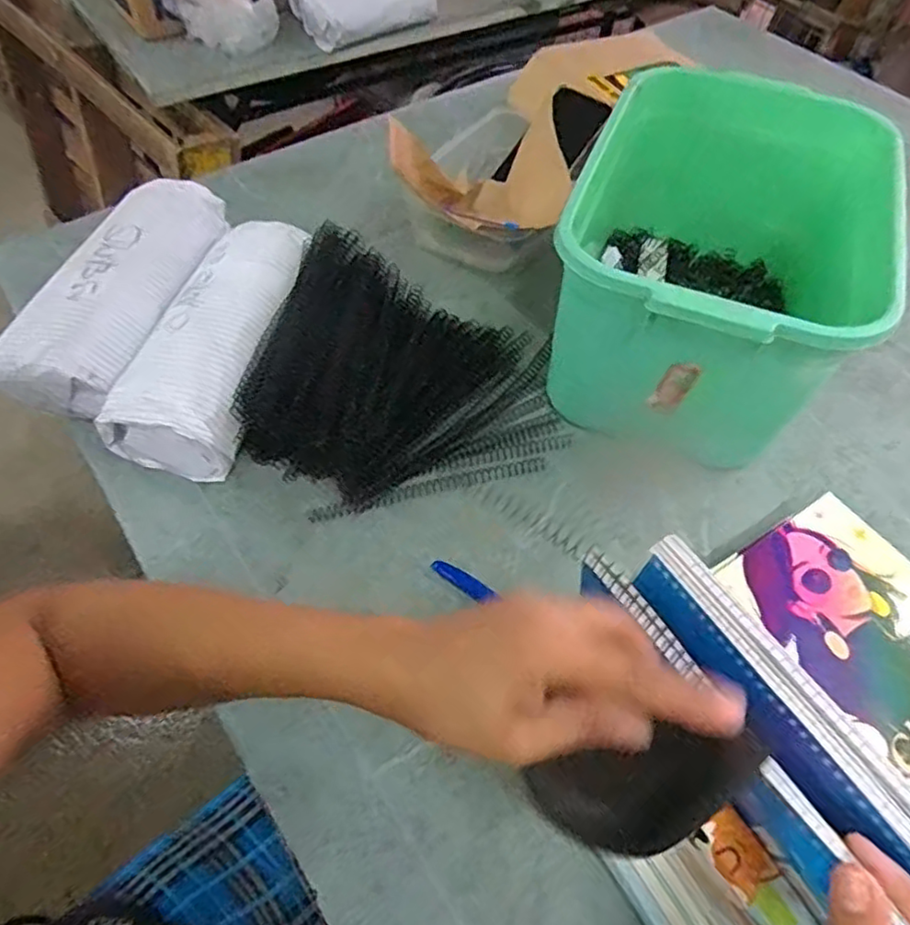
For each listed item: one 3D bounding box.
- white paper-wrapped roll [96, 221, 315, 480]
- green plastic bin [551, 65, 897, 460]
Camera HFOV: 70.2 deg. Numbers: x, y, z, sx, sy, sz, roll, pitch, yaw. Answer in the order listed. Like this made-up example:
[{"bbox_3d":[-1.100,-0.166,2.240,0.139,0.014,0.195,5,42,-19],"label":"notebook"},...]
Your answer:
[{"bbox_3d":[-0.212,-0.119,0.590,0.114,0.071,0.263,12,66,7],"label":"white paper-wrapped roll"},{"bbox_3d":[0.231,-0.174,0.588,0.250,0.192,0.346,21,58,12],"label":"green plastic bin"}]

